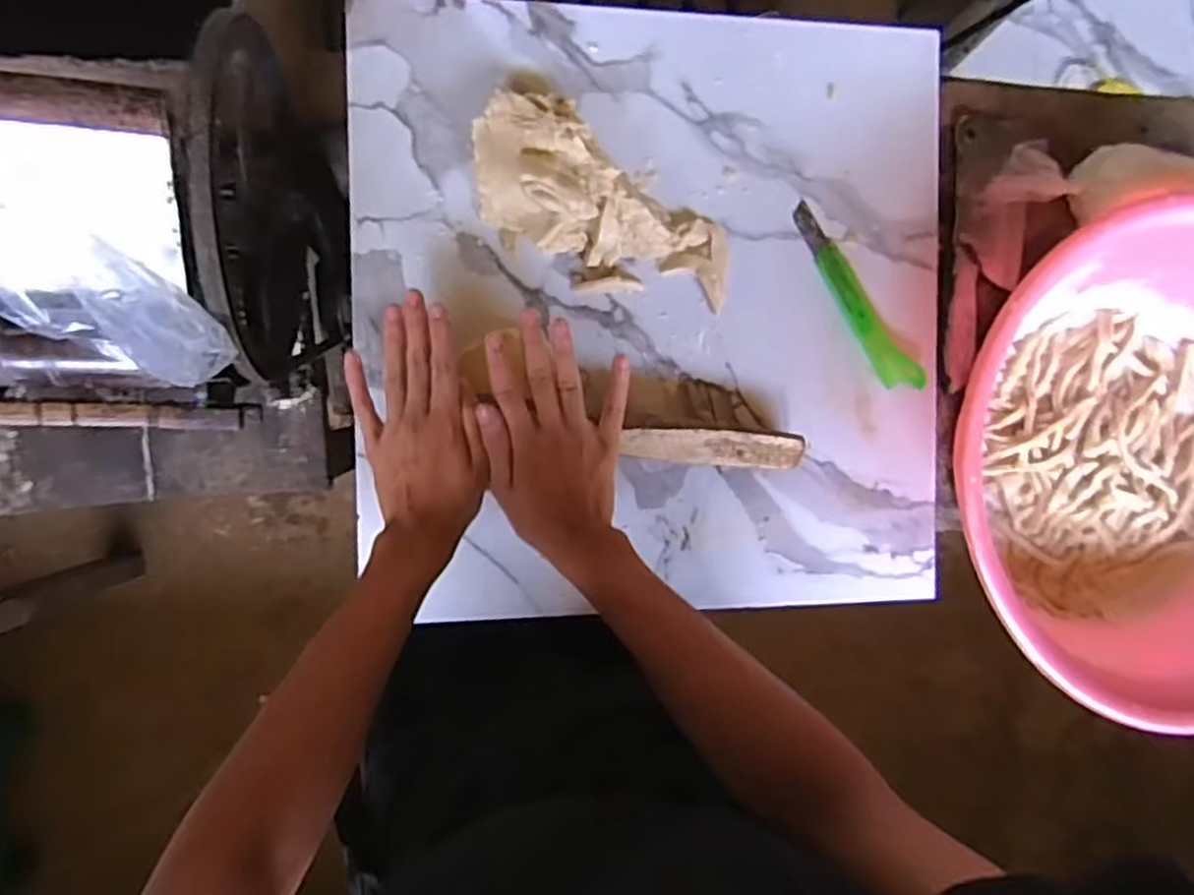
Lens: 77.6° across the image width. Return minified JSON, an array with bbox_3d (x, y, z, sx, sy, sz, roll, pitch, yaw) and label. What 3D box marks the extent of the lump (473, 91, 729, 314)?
[{"bbox_3d":[0.004,-0.183,0.585,0.235,0.047,0.111,35,85,-8],"label":"lump"}]

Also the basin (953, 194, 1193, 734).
[{"bbox_3d":[0.466,0.011,0.631,0.396,0.121,0.387,0,90,-10],"label":"basin"}]

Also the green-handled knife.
[{"bbox_3d":[0.219,-0.125,0.631,0.035,0.017,0.181,-34,96,-8],"label":"green-handled knife"}]

